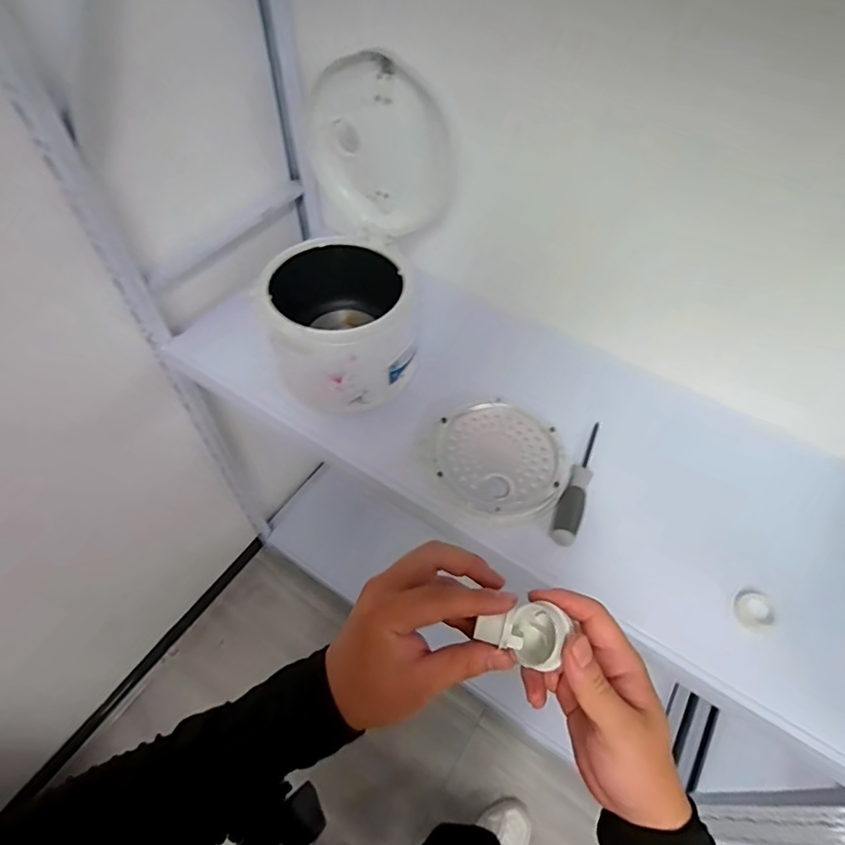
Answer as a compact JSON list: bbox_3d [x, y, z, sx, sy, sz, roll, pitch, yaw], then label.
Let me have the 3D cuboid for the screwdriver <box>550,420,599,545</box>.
[{"bbox_3d":[0.213,0.075,0.701,0.029,0.031,0.196,21,57,13],"label":"screwdriver"}]

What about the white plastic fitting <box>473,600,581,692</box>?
[{"bbox_3d":[0.066,0.133,0.341,0.052,0.040,0.037,20,56,12],"label":"white plastic fitting"}]

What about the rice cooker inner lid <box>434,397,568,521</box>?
[{"bbox_3d":[0.107,0.048,0.725,0.180,0.020,0.172,1,54,-1],"label":"rice cooker inner lid"}]

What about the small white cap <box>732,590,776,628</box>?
[{"bbox_3d":[0.394,0.222,0.622,0.038,0.021,0.041,1,54,-1],"label":"small white cap"}]

